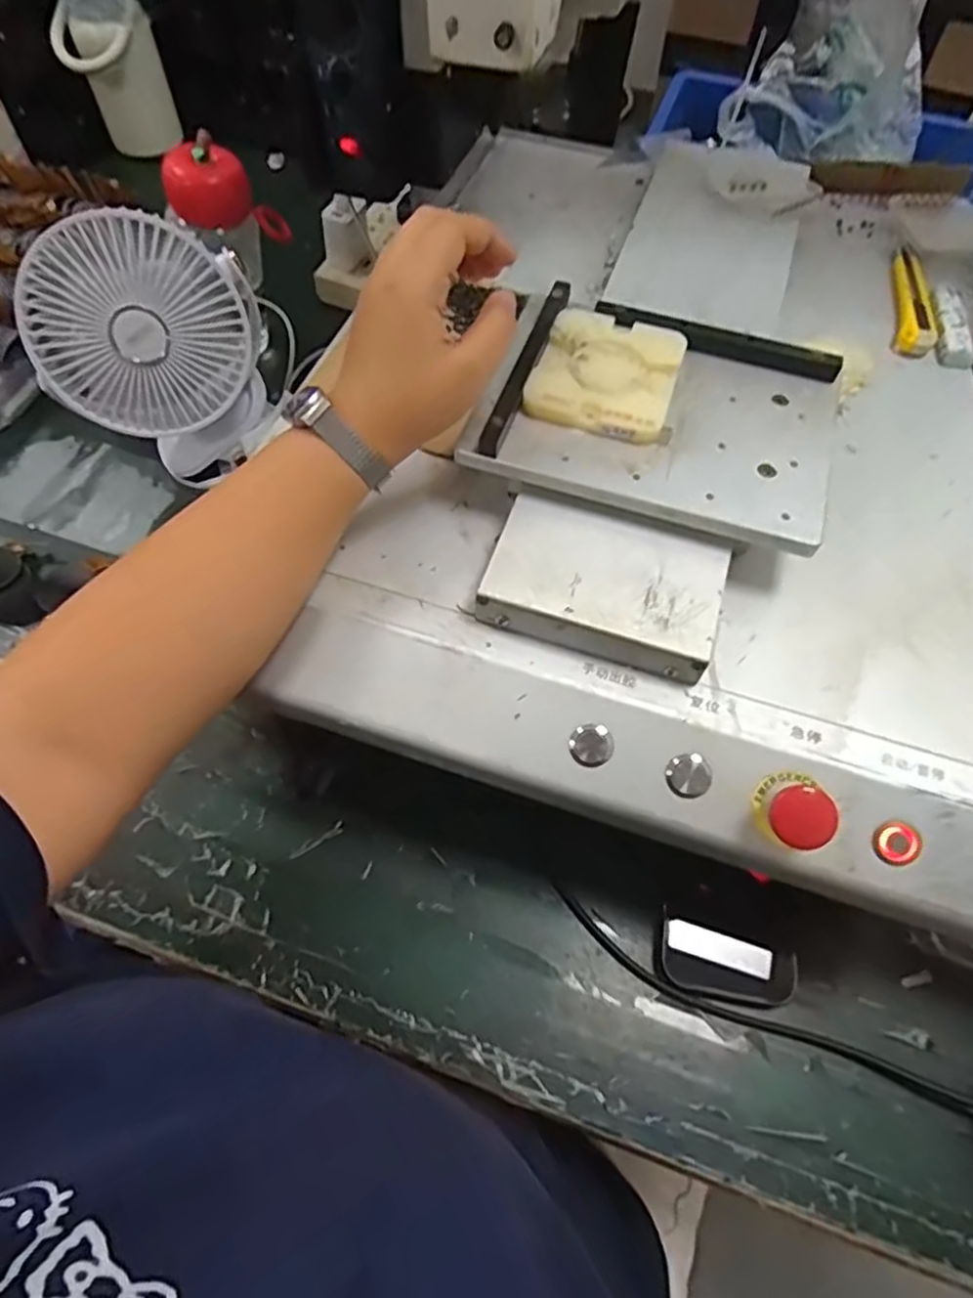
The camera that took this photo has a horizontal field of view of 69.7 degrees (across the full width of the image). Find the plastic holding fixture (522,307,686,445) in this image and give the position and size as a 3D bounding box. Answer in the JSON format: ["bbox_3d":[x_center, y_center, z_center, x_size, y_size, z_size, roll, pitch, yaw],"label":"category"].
[{"bbox_3d":[0.070,-0.160,0.406,0.077,0.015,0.092,18,62,7],"label":"plastic holding fixture"}]

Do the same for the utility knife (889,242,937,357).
[{"bbox_3d":[0.314,-0.260,0.514,0.026,0.012,0.123,16,61,6],"label":"utility knife"}]

